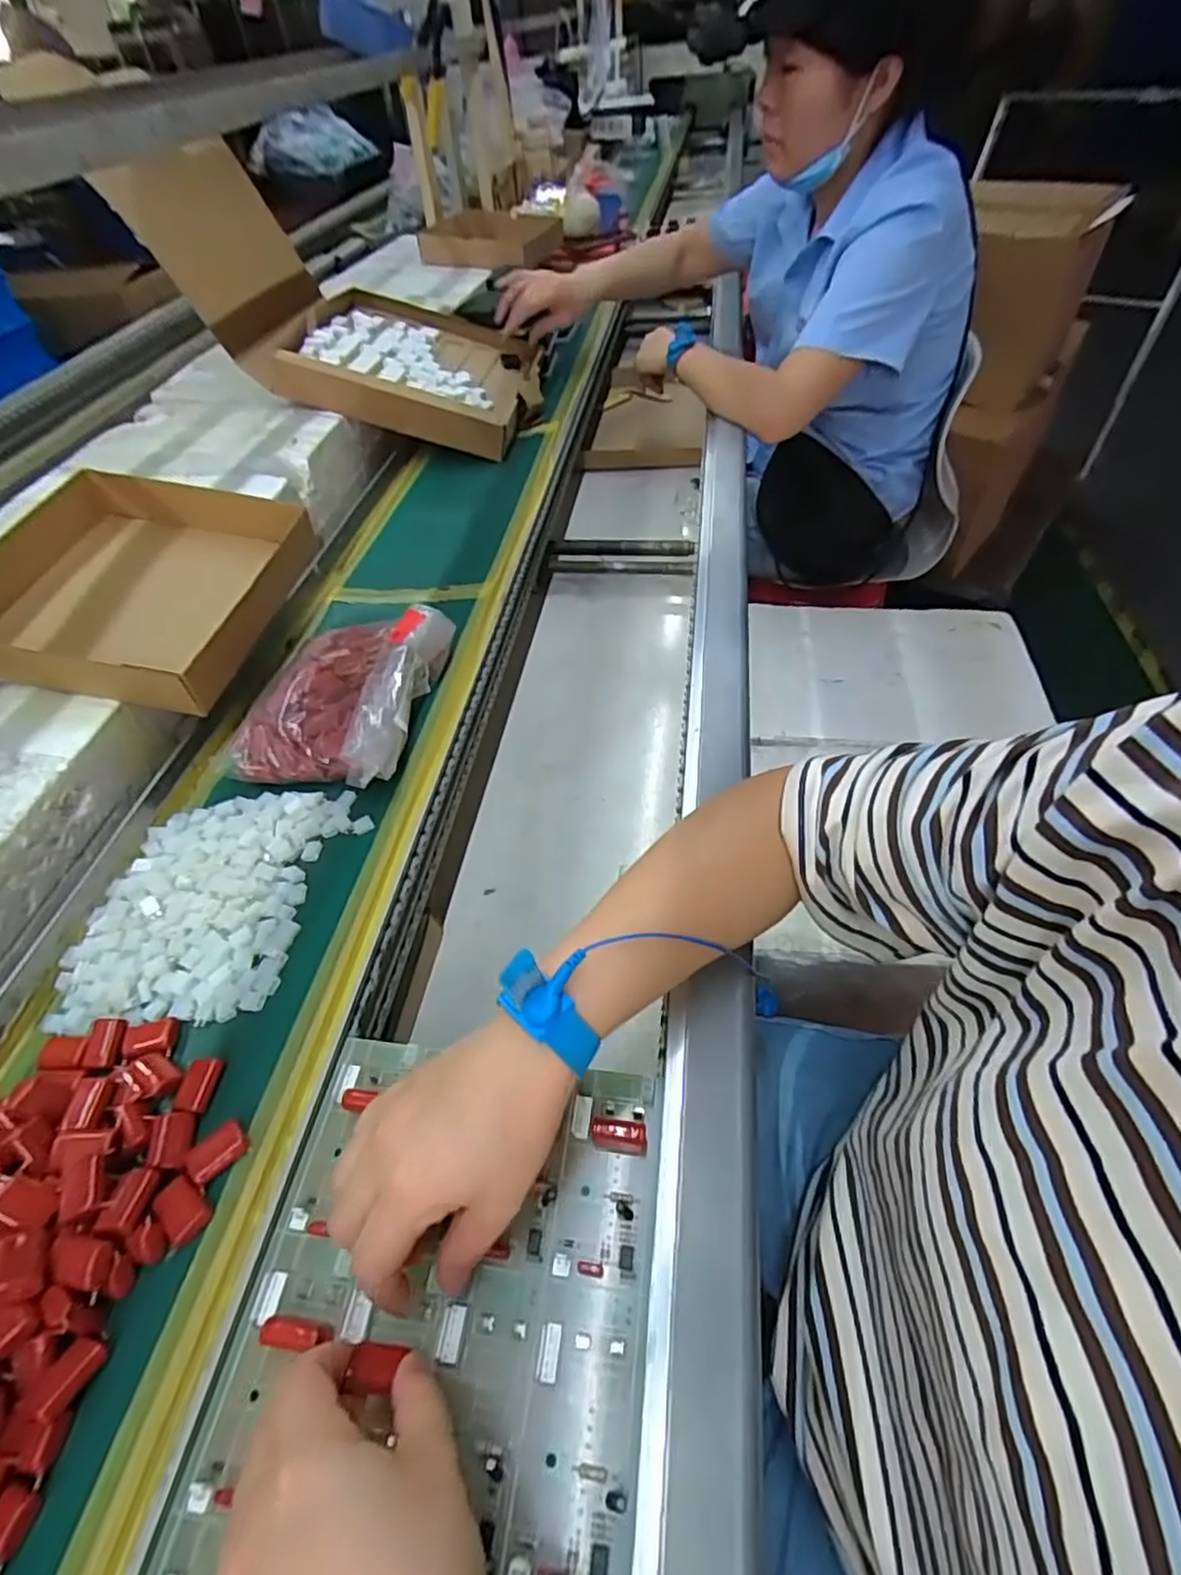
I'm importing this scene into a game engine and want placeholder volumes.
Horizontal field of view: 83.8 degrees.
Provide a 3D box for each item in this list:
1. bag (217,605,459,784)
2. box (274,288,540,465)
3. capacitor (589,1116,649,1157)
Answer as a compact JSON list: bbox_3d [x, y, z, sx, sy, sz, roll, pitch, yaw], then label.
[{"bbox_3d":[-0.201,-0.073,0.529,0.145,0.054,0.177,4,51,8],"label":"bag"},{"bbox_3d":[-0.226,-0.574,0.895,0.311,0.055,0.276,12,54,-7],"label":"box"},{"bbox_3d":[0.014,0.178,0.336,0.028,0.022,0.012,4,51,7],"label":"capacitor"}]

